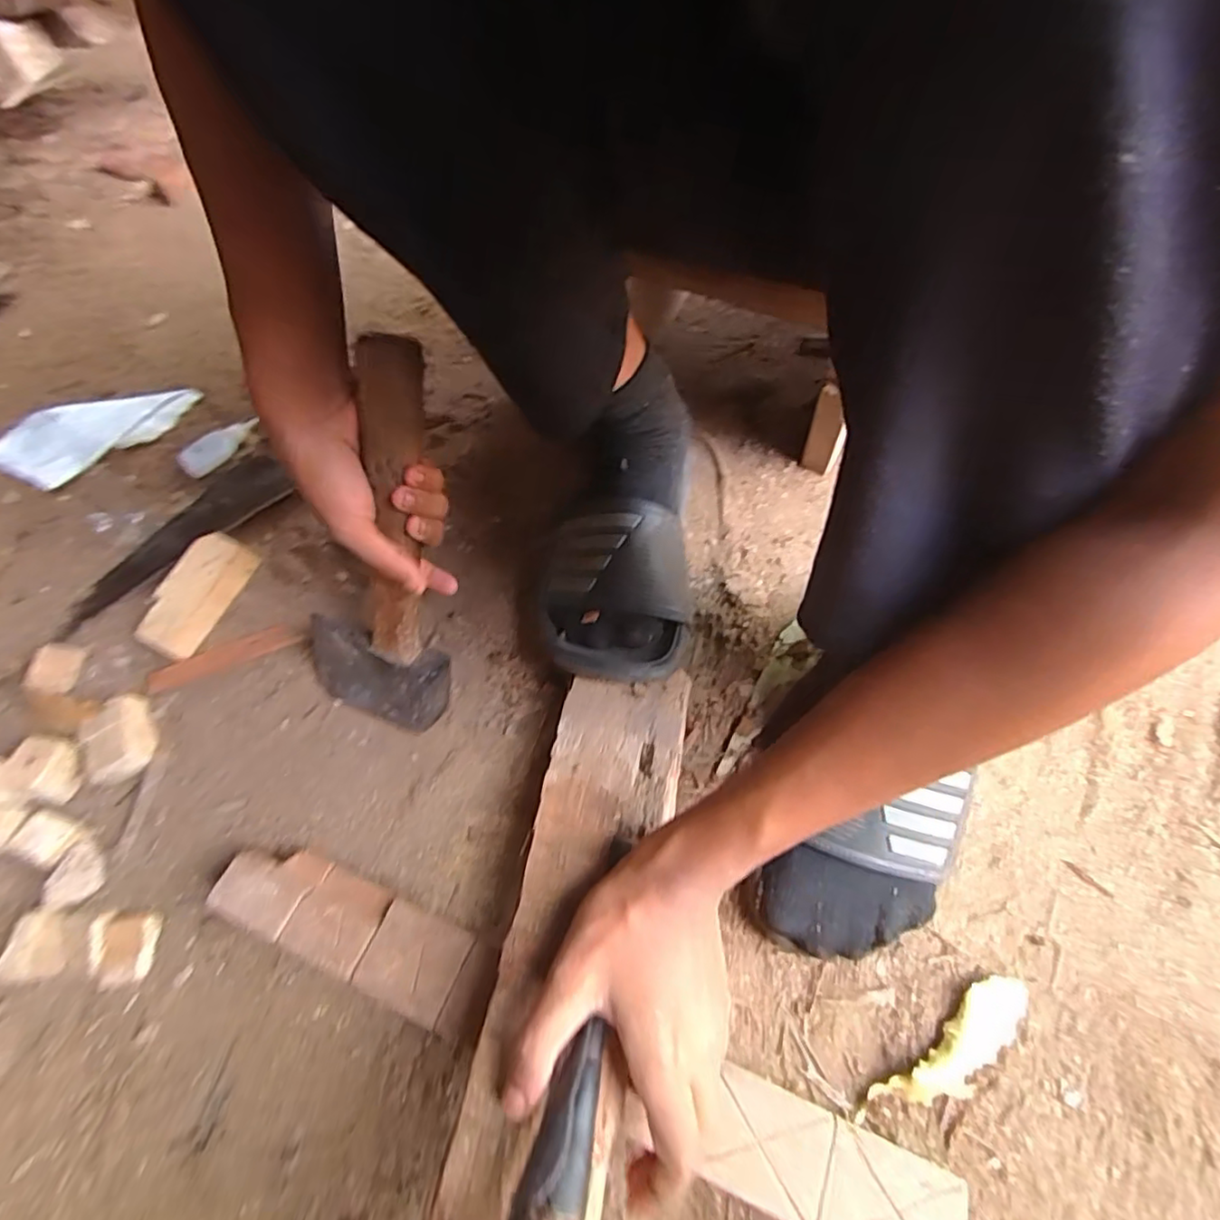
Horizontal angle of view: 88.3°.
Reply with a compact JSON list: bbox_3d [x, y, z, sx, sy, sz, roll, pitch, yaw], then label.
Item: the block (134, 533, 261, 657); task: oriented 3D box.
[{"bbox_3d":[-0.359,-0.015,0.542,0.052,0.026,0.106,22,65,13],"label":"block"}]

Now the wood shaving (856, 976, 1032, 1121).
[{"bbox_3d":[0.196,0.255,0.357,0.122,0.016,0.032,-34,66,-15],"label":"wood shaving"}]

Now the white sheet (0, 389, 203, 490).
[{"bbox_3d":[-0.521,-0.191,0.635,0.176,0.027,0.088,-42,68,-18],"label":"white sheet"}]

